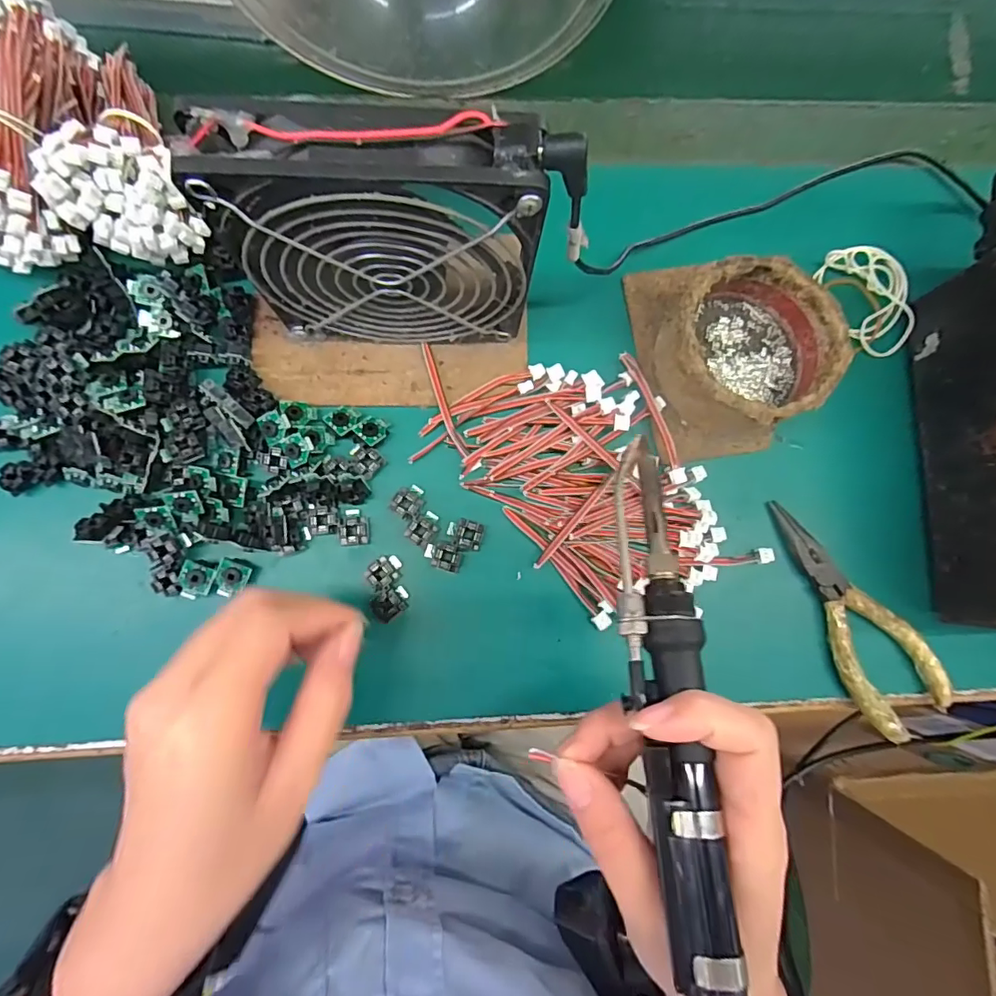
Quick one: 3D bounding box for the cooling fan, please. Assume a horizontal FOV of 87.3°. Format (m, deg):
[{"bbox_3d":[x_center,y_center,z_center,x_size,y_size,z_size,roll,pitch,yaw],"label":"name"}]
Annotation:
[{"bbox_3d":[-0.046,-0.101,0.220,0.118,0.128,0.025,0,84,-3],"label":"cooling fan"}]

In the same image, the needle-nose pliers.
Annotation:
[{"bbox_3d":[0.188,0.059,0.276,0.046,0.013,0.130,-24,86,-5],"label":"needle-nose pliers"}]

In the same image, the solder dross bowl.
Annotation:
[{"bbox_3d":[0.130,-0.077,0.271,0.079,0.041,0.080,0,84,-3],"label":"solder dross bowl"}]

